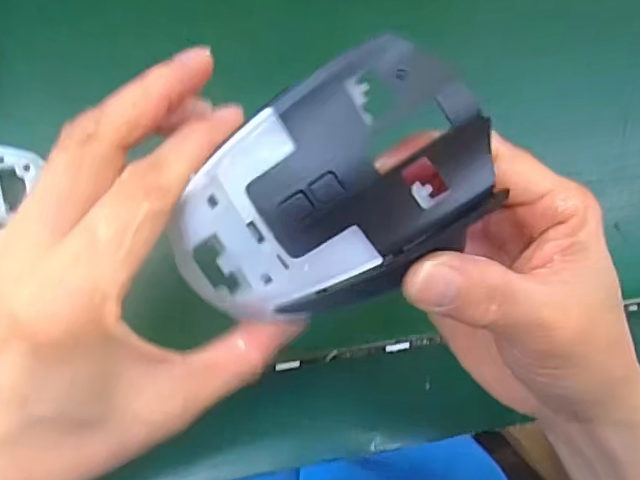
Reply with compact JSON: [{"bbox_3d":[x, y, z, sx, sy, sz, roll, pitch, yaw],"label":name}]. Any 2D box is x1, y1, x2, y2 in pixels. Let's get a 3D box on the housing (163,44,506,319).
[{"bbox_3d":[0.004,-0.013,0.167,0.091,0.036,0.059,-38,100,12],"label":"housing"}]

